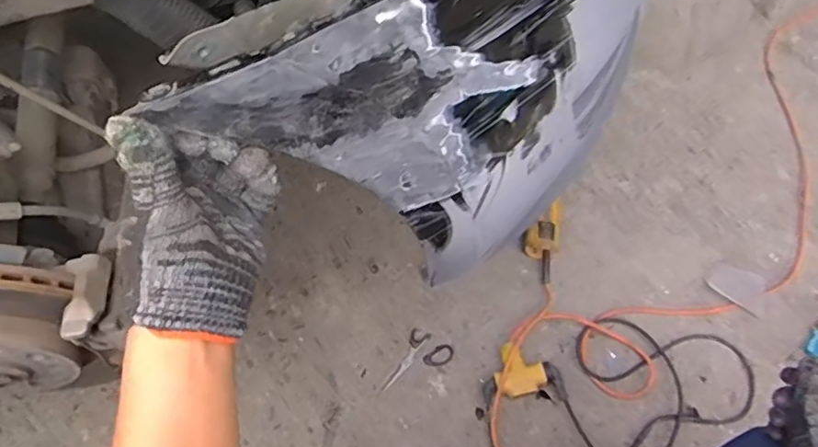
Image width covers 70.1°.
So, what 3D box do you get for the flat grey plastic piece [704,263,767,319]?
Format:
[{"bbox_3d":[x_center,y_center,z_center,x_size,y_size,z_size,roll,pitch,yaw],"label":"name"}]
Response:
[{"bbox_3d":[0.577,0.108,1.021,0.093,0.007,0.073,37,64,27],"label":"flat grey plastic piece"}]

